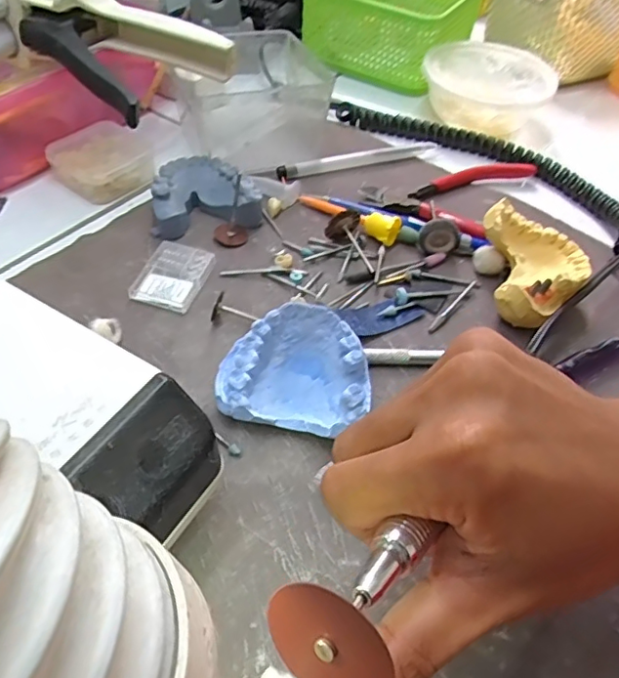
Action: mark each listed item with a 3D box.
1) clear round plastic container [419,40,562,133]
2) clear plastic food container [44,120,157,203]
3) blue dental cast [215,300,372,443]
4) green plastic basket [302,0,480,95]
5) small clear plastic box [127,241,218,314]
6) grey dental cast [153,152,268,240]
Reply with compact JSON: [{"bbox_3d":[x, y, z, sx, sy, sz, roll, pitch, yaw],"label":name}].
[{"bbox_3d":[0.144,-0.205,0.465,0.101,0.041,0.094,23,52,13],"label":"clear round plastic container"},{"bbox_3d":[-0.139,-0.120,0.382,0.060,0.021,0.054,-33,60,-28],"label":"clear plastic food container"},{"bbox_3d":[-0.004,0.013,0.264,0.069,0.024,0.057,13,86,7],"label":"blue dental cast"},{"bbox_3d":[0.077,-0.297,0.522,0.131,0.060,0.132,29,54,18],"label":"green plastic basket"},{"bbox_3d":[-0.078,-0.036,0.323,0.035,0.008,0.046,17,51,8],"label":"small clear plastic box"},{"bbox_3d":[-0.066,-0.092,0.360,0.065,0.022,0.053,-6,51,-10],"label":"grey dental cast"}]

